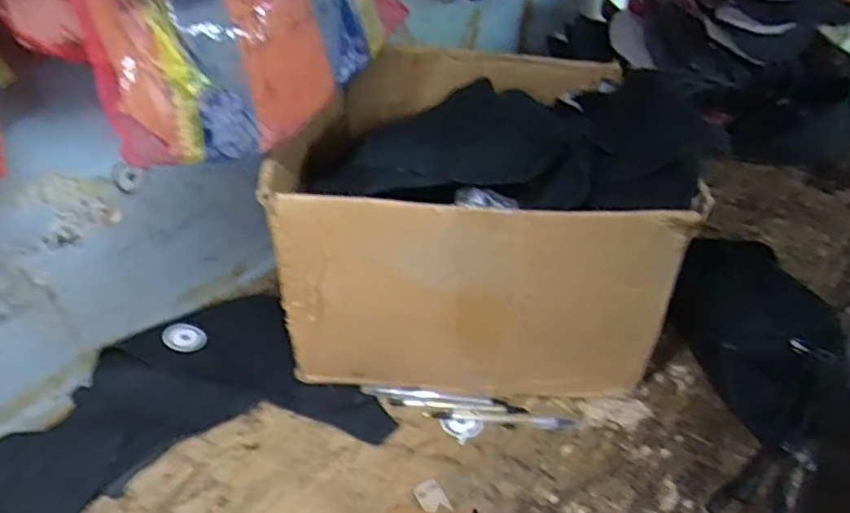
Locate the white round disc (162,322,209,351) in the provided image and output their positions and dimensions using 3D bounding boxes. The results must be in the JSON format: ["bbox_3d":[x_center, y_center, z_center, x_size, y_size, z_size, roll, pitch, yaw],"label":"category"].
[{"bbox_3d":[-0.266,0.089,0.712,0.046,0.006,0.035,12,50,-9],"label":"white round disc"}]

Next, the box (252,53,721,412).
[{"bbox_3d":[0.045,-0.039,0.706,0.349,0.253,0.357,-1,35,0],"label":"box"}]

